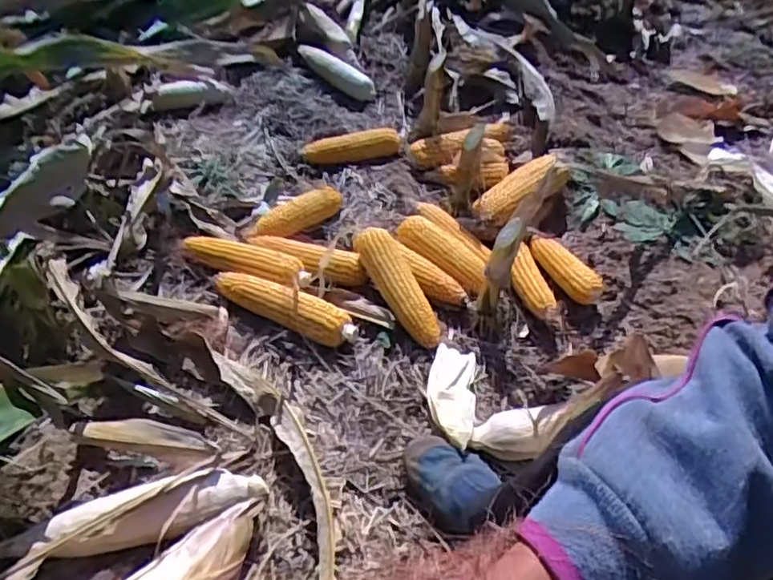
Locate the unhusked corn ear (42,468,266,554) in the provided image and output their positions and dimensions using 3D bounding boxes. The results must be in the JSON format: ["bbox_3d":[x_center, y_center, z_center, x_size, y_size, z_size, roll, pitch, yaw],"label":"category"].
[{"bbox_3d":[-0.258,0.252,0.701,0.233,0.058,0.065,-9,47,-13],"label":"unhusked corn ear"}]

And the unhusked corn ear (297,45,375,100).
[{"bbox_3d":[-0.119,-0.534,1.474,0.074,0.049,0.225,-33,57,-31],"label":"unhusked corn ear"}]

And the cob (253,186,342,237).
[{"bbox_3d":[-0.158,-0.134,1.074,0.169,0.049,0.050,-26,53,-27],"label":"cob"}]

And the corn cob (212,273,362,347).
[{"bbox_3d":[-0.156,0.026,0.939,0.244,0.049,0.065,20,47,14],"label":"corn cob"}]

